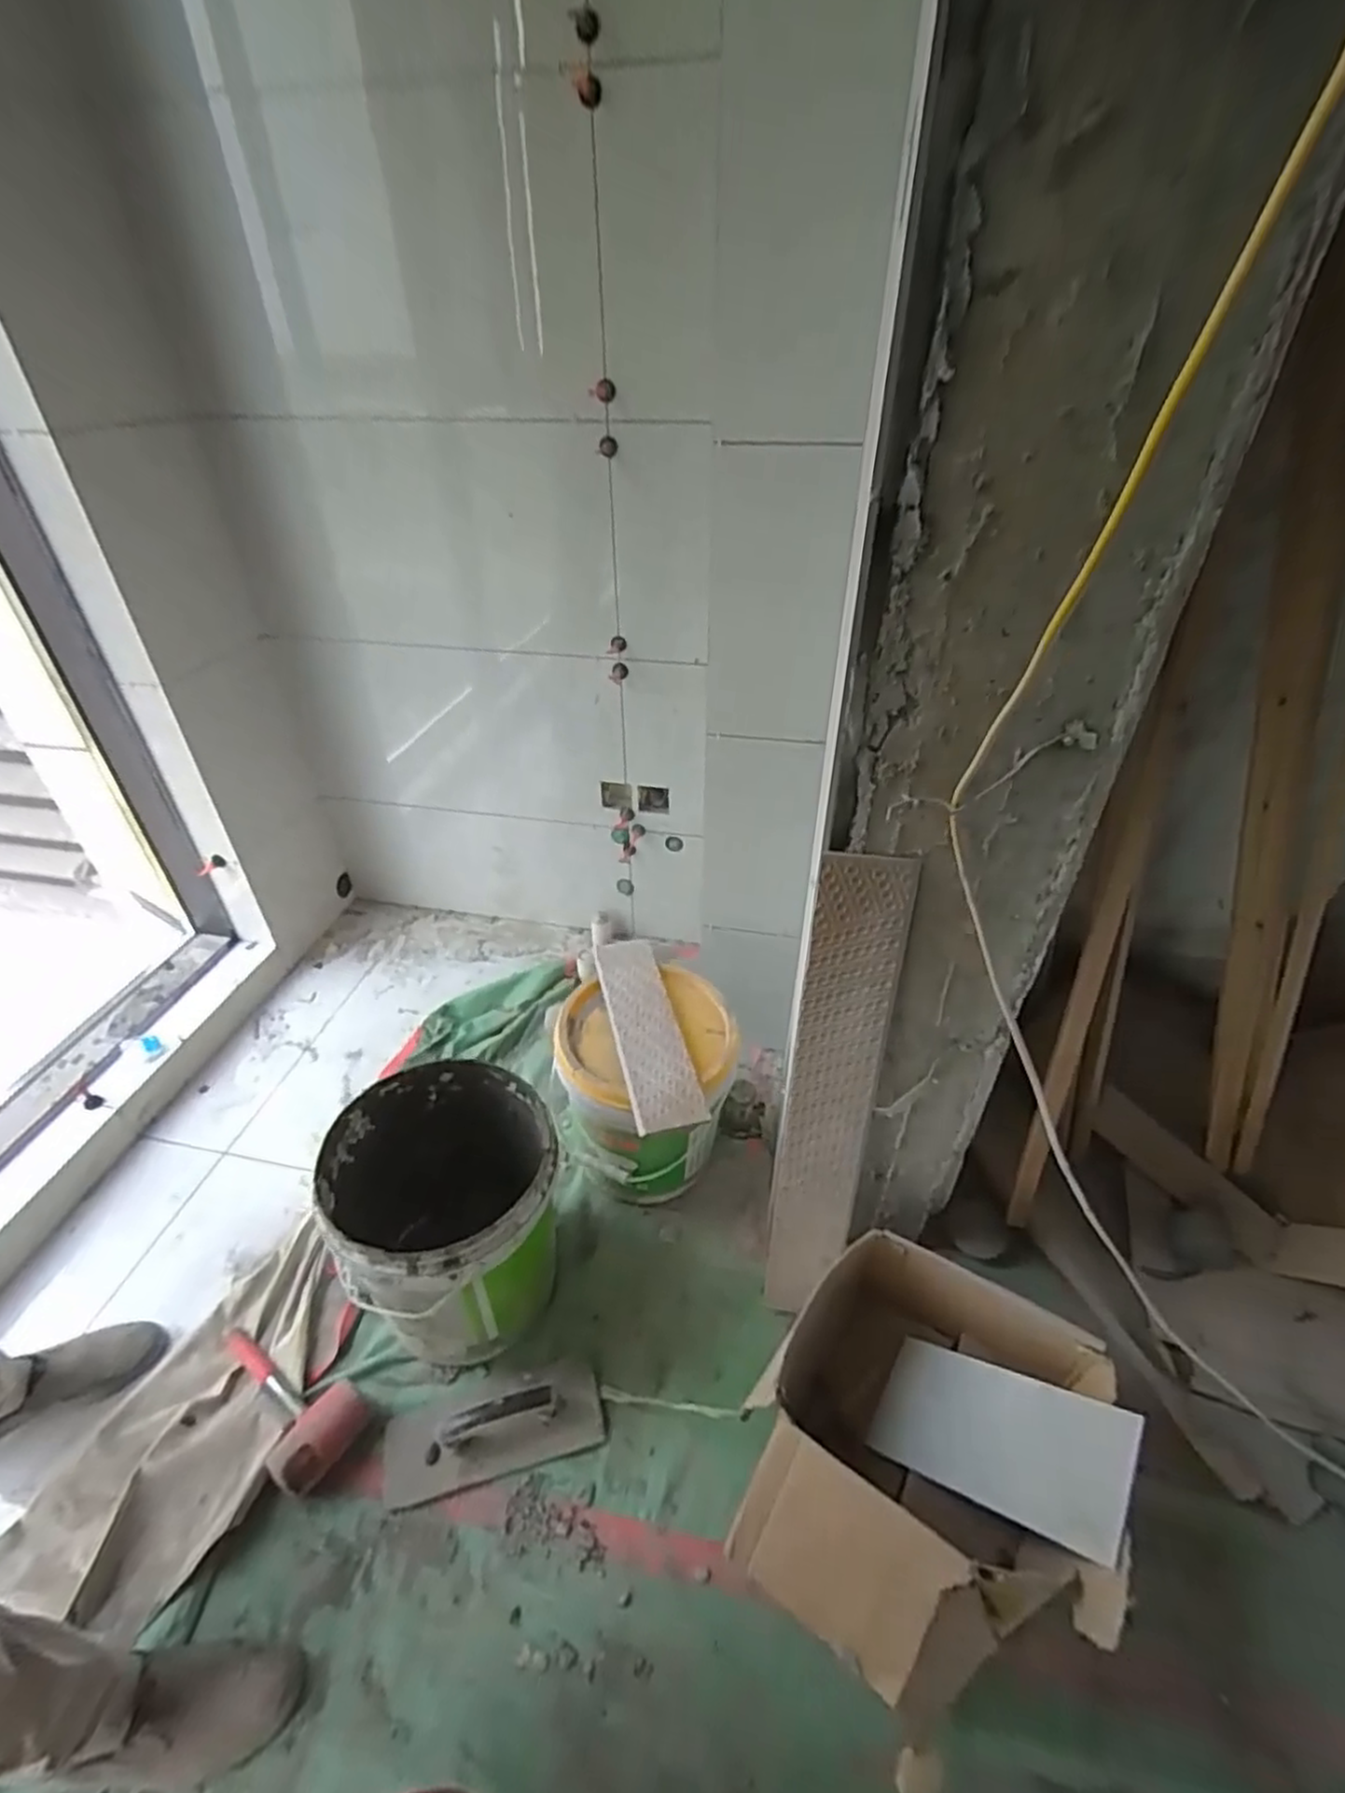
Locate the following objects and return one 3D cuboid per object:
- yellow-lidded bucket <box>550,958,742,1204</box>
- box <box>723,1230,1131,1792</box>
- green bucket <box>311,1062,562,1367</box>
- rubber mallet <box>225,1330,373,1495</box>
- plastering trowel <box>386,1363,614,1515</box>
[{"bbox_3d":[-0.044,0.347,1.273,0.290,0.337,0.279,-2,39,1],"label":"yellow-lidded bucket"},{"bbox_3d":[0.304,0.703,0.907,0.404,0.196,0.468,23,43,28],"label":"box"},{"bbox_3d":[-0.326,0.475,1.091,0.307,0.355,0.334,-2,39,1],"label":"green bucket"},{"bbox_3d":[-0.564,0.728,1.049,0.281,0.070,0.125,7,35,33],"label":"rubber mallet"},{"bbox_3d":[-0.251,0.728,1.010,0.299,0.054,0.121,-8,38,-11],"label":"plastering trowel"}]

